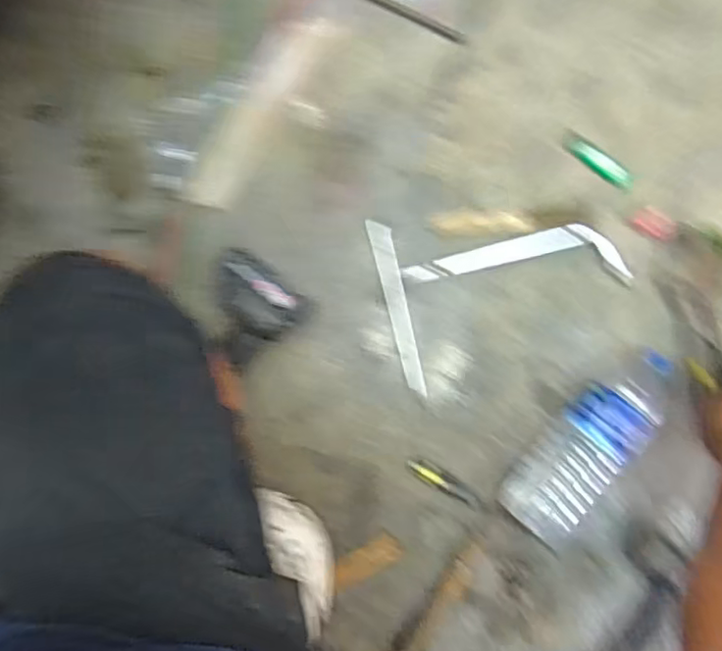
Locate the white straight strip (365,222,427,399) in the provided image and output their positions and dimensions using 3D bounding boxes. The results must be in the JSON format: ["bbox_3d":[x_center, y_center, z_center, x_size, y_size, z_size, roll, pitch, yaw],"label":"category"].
[{"bbox_3d":[0.048,-0.024,0.778,0.027,0.009,0.223,-14,89,1],"label":"white straight strip"}]

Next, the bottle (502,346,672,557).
[{"bbox_3d":[0.275,0.138,0.736,0.083,0.072,0.259,39,90,2],"label":"bottle"}]

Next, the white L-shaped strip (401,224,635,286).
[{"bbox_3d":[0.194,-0.090,0.766,0.272,0.019,0.071,2,89,2],"label":"white L-shaped strip"}]

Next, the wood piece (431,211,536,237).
[{"bbox_3d":[0.153,-0.130,0.778,0.121,0.011,0.030,-2,89,1],"label":"wood piece"}]

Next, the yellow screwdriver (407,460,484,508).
[{"bbox_3d":[0.105,0.197,0.764,0.100,0.016,0.019,30,90,2],"label":"yellow screwdriver"}]

